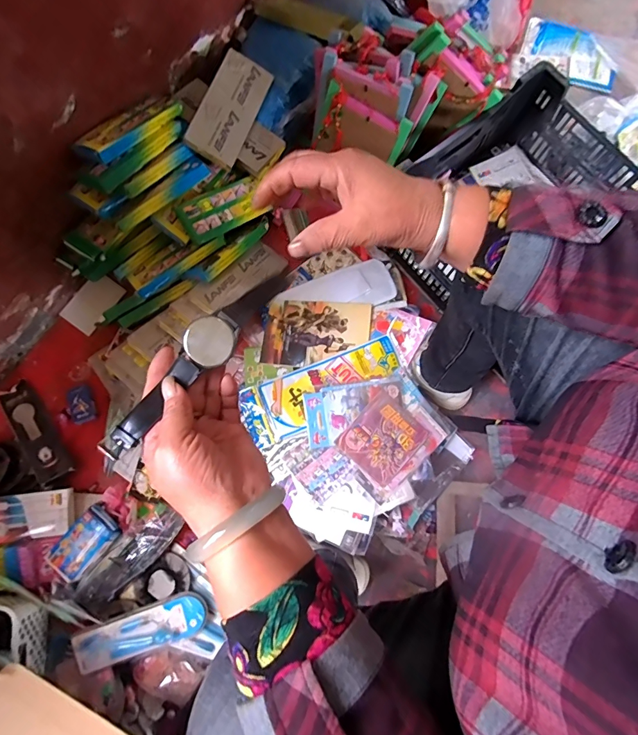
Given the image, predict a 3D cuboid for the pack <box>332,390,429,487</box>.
[{"bbox_3d":[0.109,0.119,0.667,0.113,0.011,0.123,42,81,6],"label":"pack"}]

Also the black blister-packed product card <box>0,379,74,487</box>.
[{"bbox_3d":[-0.522,0.116,0.725,0.053,0.026,0.200,-33,82,-7],"label":"black blister-packed product card"}]

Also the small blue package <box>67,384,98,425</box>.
[{"bbox_3d":[-0.452,0.071,0.750,0.042,0.015,0.072,-27,81,-6],"label":"small blue package"}]

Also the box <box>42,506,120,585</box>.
[{"bbox_3d":[-0.390,0.291,0.656,0.071,0.025,0.106,41,81,6],"label":"box"}]

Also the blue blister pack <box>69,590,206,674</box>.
[{"bbox_3d":[-0.290,0.431,0.648,0.210,0.025,0.064,-18,80,-5],"label":"blue blister pack"}]

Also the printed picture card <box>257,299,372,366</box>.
[{"bbox_3d":[-0.005,-0.068,0.755,0.198,0.008,0.139,4,66,8],"label":"printed picture card"}]

